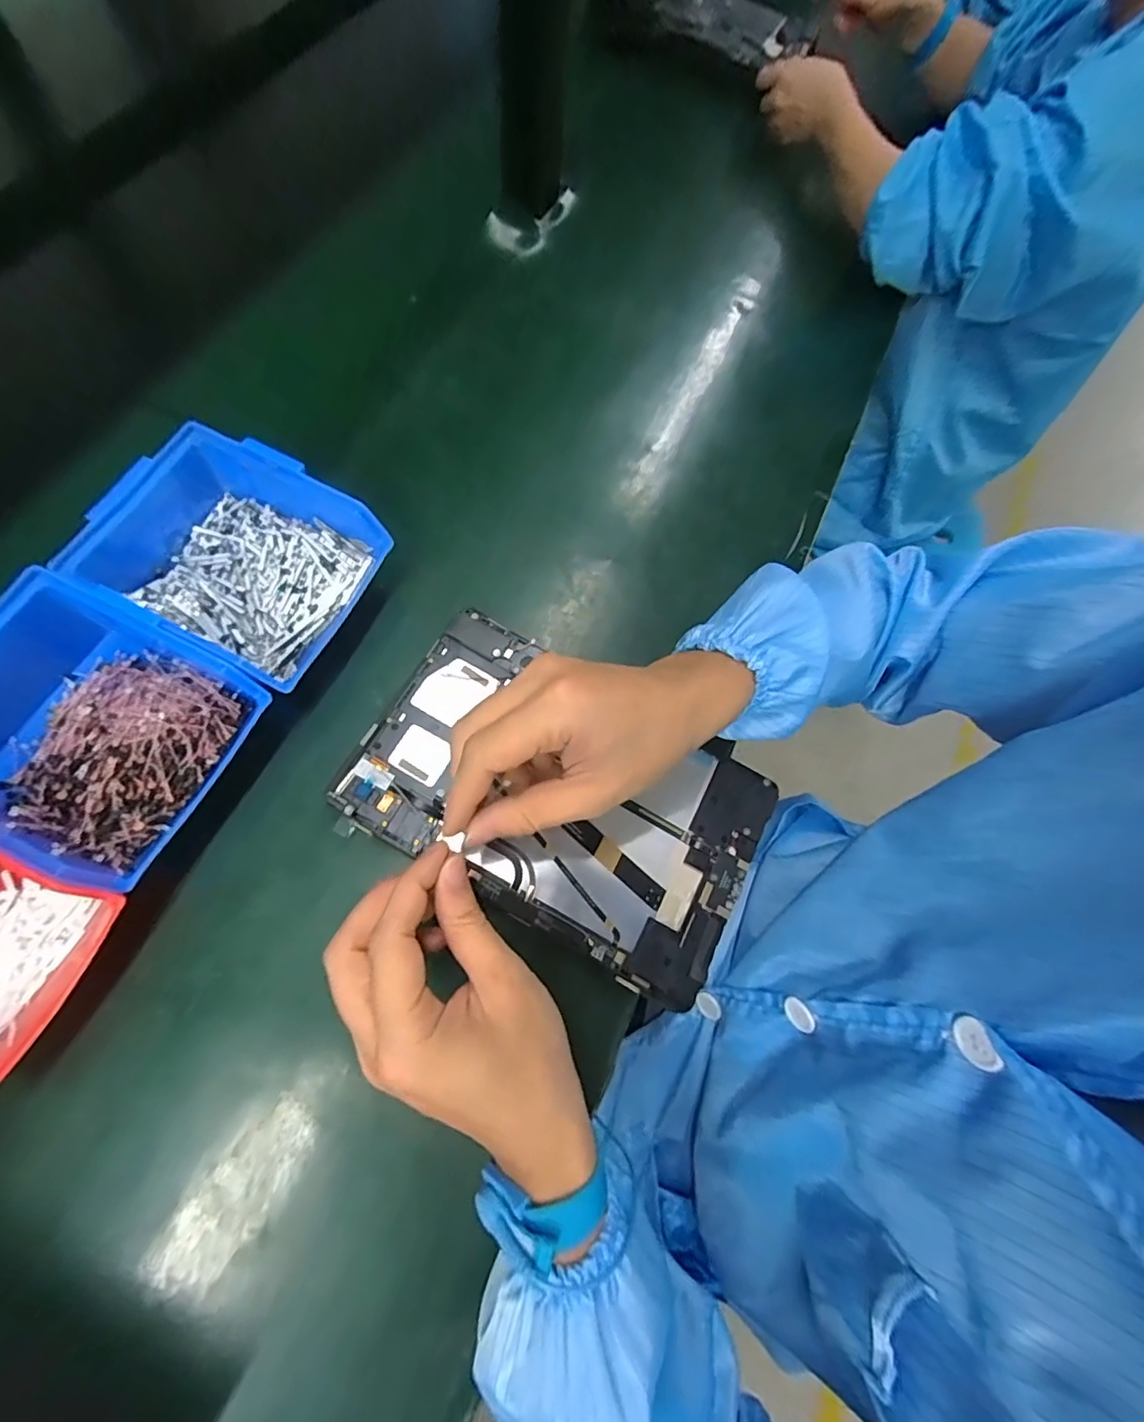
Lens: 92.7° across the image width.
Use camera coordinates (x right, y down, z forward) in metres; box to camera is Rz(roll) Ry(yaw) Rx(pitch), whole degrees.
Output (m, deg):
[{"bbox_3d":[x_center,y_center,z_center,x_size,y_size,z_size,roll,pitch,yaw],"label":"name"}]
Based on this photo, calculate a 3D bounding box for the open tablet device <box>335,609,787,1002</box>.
[{"bbox_3d":[-0.005,0.051,0.337,0.241,0.007,0.149,30,71,1],"label":"open tablet device"}]

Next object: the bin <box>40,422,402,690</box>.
[{"bbox_3d":[-0.206,-0.095,0.334,0.145,0.054,0.123,28,71,2],"label":"bin"}]

